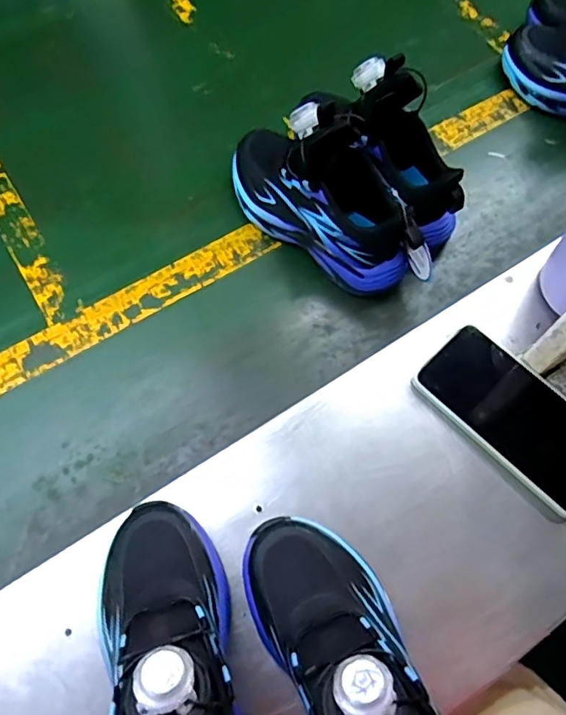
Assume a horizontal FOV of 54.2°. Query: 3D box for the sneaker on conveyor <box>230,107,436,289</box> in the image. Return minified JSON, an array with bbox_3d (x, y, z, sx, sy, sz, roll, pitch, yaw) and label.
[{"bbox_3d":[0.041,-0.153,0.491,0.214,0.134,0.078,40,68,17],"label":"sneaker on conveyor"}]

